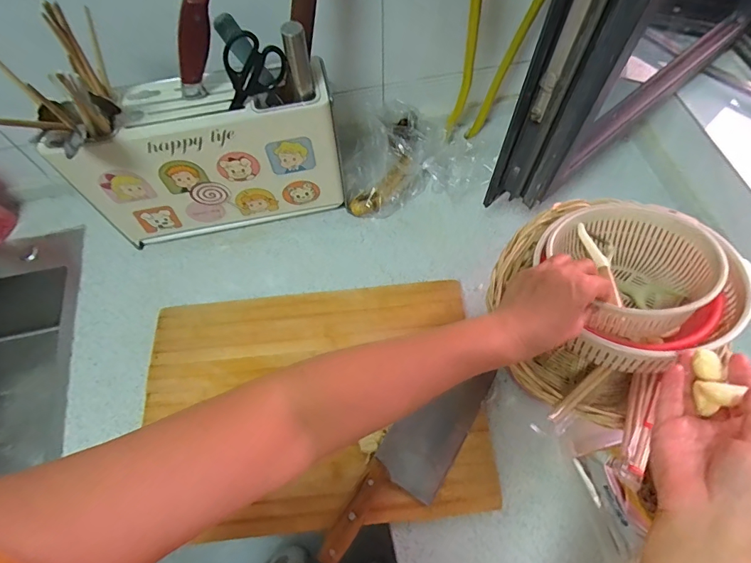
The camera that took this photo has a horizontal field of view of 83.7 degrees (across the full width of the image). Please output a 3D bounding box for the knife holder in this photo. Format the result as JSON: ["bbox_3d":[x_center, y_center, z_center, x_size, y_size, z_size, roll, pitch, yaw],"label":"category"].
[{"bbox_3d":[-0.242,-0.168,0.630,0.366,0.244,0.094,-11,64,-4],"label":"knife holder"}]

